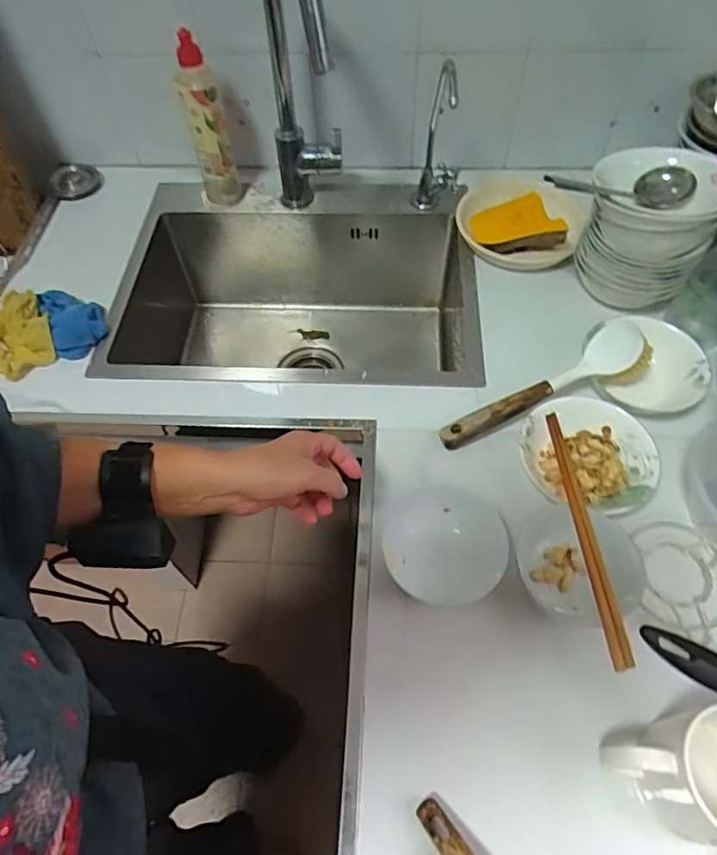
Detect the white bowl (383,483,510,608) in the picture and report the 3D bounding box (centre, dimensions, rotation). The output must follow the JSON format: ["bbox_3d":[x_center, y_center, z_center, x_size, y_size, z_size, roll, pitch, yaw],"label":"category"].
[{"bbox_3d":[0.082,0.107,0.538,0.112,0.056,0.113,-1,60,2],"label":"white bowl"}]

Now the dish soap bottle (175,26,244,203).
[{"bbox_3d":[-0.205,-0.403,0.770,0.055,0.220,0.055,-18,61,-8],"label":"dish soap bottle"}]

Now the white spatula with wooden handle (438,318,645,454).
[{"bbox_3d":[0.200,-0.043,0.619,0.240,0.027,0.053,-29,62,2],"label":"white spatula with wooden handle"}]

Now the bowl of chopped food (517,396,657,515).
[{"bbox_3d":[0.238,0.030,0.595,0.137,0.033,0.127,-1,60,2],"label":"bowl of chopped food"}]

